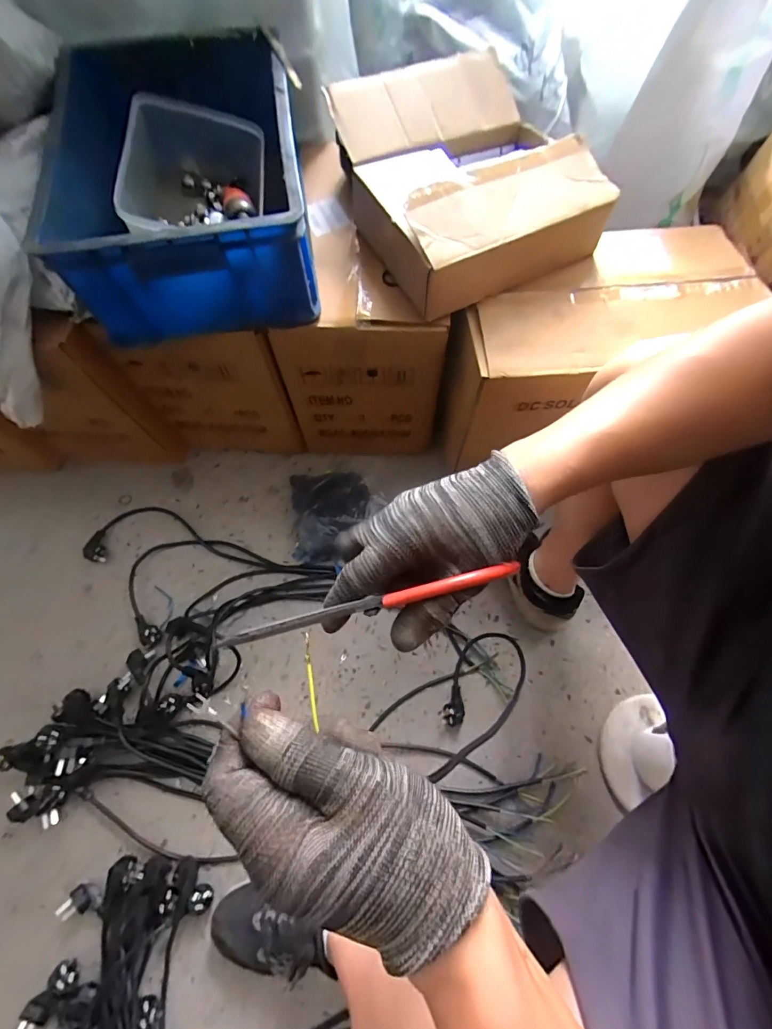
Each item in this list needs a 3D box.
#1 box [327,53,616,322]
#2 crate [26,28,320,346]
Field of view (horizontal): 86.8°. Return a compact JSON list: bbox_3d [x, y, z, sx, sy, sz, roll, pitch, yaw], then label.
[{"bbox_3d":[0.117,-0.507,0.608,0.312,0.121,0.357,-22,70,-8],"label":"box"},{"bbox_3d":[-0.265,-0.452,0.570,0.285,0.146,0.394,-9,69,-3],"label":"crate"}]

